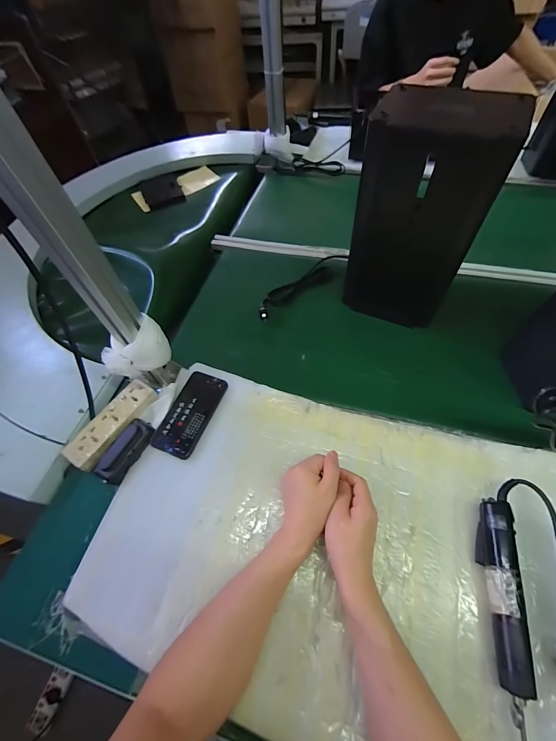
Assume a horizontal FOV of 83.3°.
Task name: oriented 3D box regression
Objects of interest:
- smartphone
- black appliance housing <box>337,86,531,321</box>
[{"bbox_3d":[-0.154,0.074,0.551,0.078,0.011,0.152,18,60,15],"label":"smartphone"},{"bbox_3d":[0.246,-0.261,0.552,0.189,0.359,0.146,25,63,19],"label":"black appliance housing"}]

